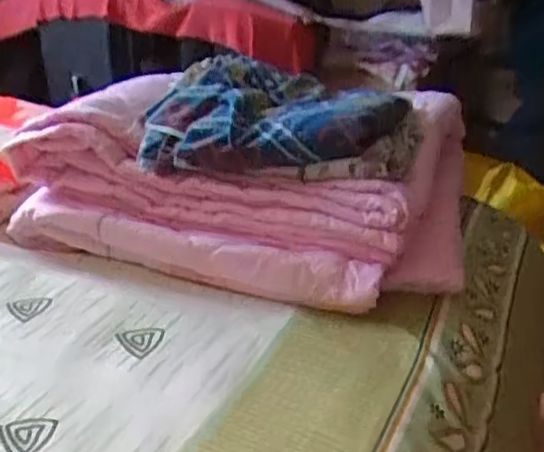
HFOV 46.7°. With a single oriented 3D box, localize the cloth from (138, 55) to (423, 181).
[{"bbox_3d":[0.019,-0.134,0.773,0.309,0.081,0.223,7,27,17],"label":"cloth"}]

